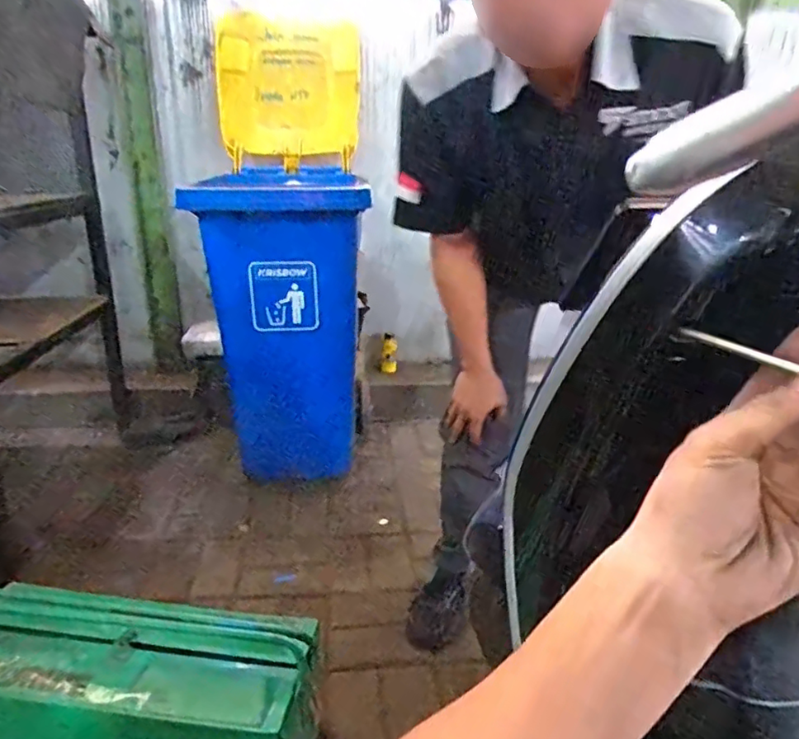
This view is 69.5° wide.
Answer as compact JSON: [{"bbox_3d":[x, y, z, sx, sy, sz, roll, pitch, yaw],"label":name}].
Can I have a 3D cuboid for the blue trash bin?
[{"bbox_3d":[-0.335,-0.325,1.790,0.448,1.341,0.702,-1,21,-5],"label":"blue trash bin"}]

